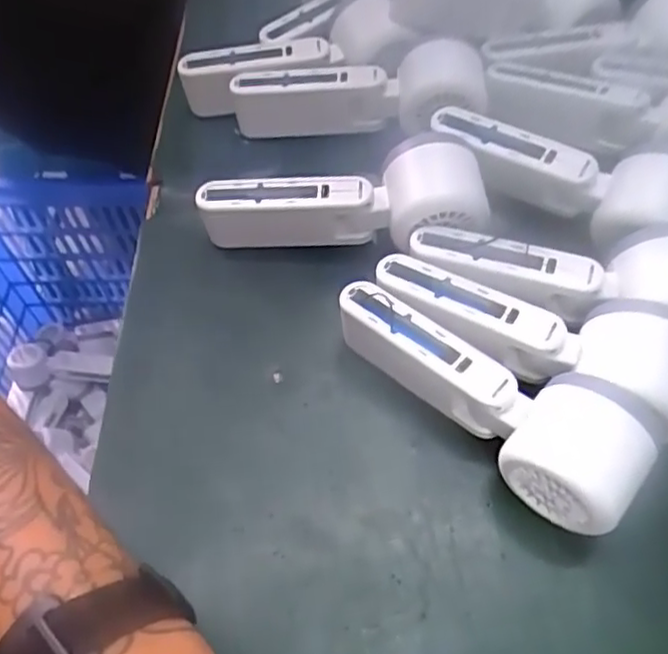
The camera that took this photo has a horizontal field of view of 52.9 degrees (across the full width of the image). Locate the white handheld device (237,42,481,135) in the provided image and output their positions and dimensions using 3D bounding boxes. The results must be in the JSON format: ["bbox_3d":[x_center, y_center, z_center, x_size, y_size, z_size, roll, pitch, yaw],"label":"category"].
[{"bbox_3d":[0.016,-0.154,0.449,0.167,0.051,0.054,2,58,3],"label":"white handheld device"}]

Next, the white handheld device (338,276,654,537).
[{"bbox_3d":[0.070,0.034,0.333,0.166,0.054,0.056,32,64,20],"label":"white handheld device"}]

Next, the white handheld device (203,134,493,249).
[{"bbox_3d":[0.006,-0.075,0.391,0.162,0.051,0.051,2,58,3],"label":"white handheld device"}]

